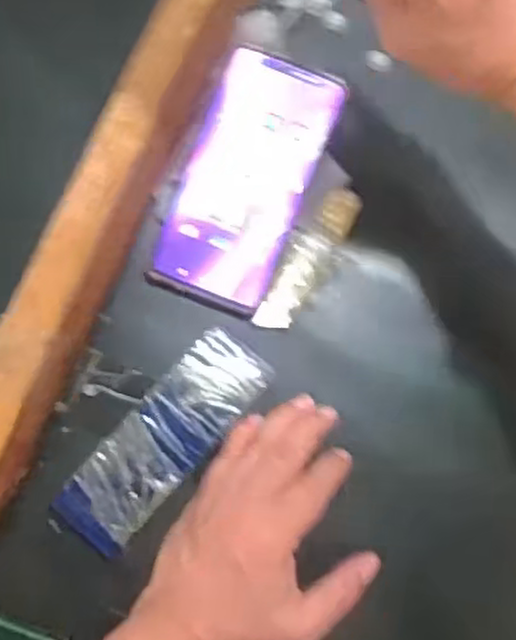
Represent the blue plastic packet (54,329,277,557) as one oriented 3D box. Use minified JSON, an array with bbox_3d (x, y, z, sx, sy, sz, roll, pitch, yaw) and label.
[{"bbox_3d":[-0.055,0.071,0.441,0.050,0.018,0.146,41,82,3],"label":"blue plastic packet"}]

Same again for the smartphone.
[{"bbox_3d":[-0.007,-0.088,0.465,0.077,0.010,0.161,23,87,-1],"label":"smartphone"}]

